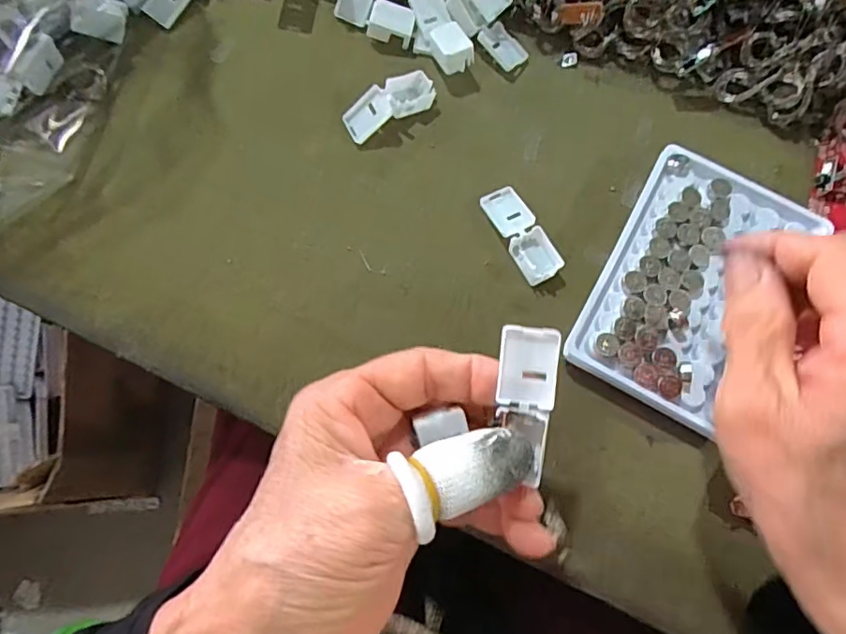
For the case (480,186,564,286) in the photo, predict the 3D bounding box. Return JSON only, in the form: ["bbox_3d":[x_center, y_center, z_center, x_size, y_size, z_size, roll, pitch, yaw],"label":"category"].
[{"bbox_3d":[0.052,-0.044,0.291,0.020,0.013,0.055,-27,79,-9],"label":"case"}]

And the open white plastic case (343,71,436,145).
[{"bbox_3d":[-0.019,-0.117,0.306,0.052,0.016,0.019,-31,80,-10],"label":"open white plastic case"}]

